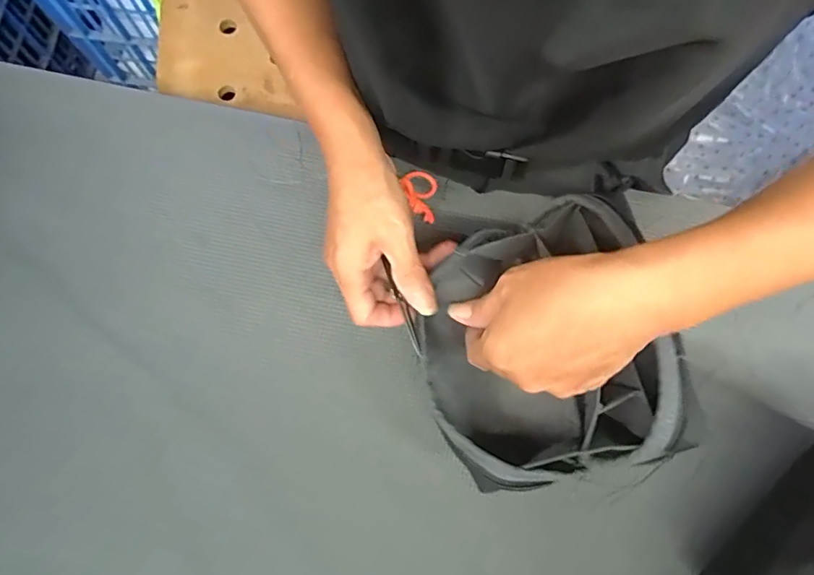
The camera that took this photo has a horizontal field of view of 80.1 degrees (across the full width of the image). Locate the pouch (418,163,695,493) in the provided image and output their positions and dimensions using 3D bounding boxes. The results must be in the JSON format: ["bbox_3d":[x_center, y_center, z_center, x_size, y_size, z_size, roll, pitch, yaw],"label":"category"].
[{"bbox_3d":[0.077,0.031,0.302,0.133,0.078,0.171,-6,76,-3],"label":"pouch"}]

